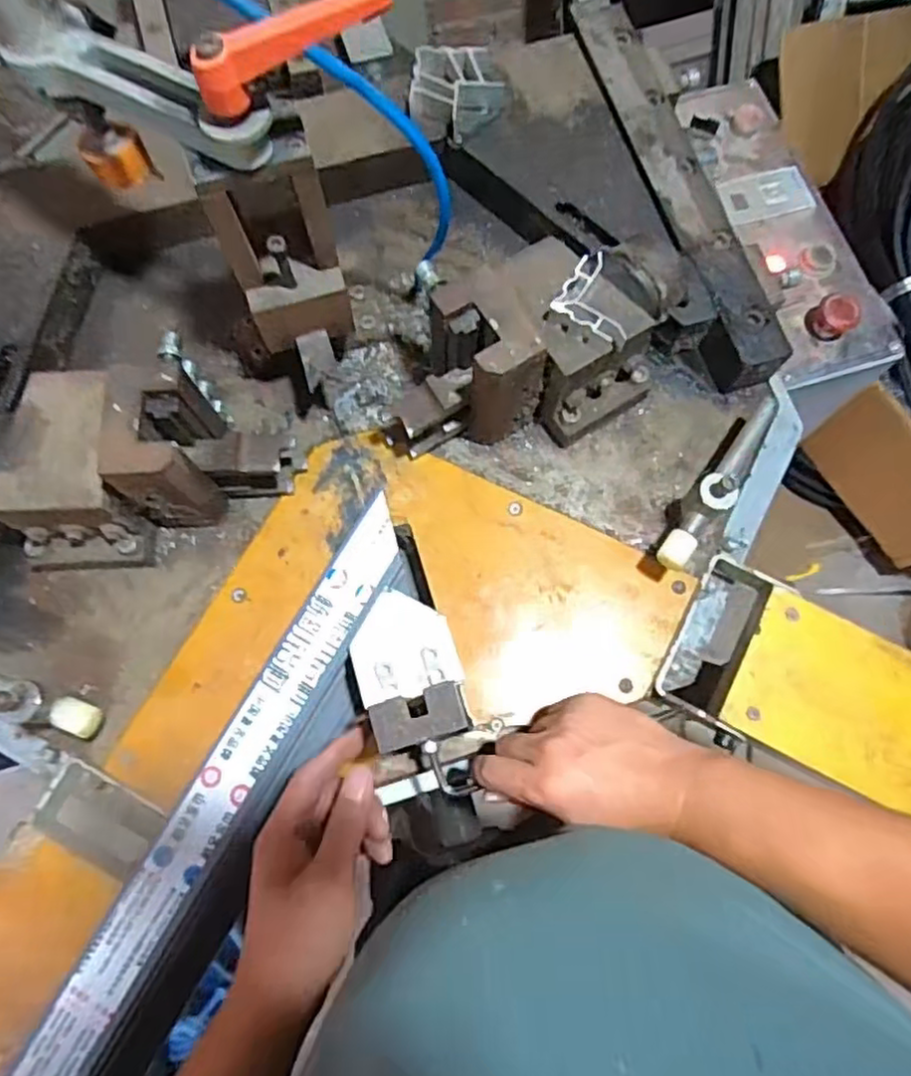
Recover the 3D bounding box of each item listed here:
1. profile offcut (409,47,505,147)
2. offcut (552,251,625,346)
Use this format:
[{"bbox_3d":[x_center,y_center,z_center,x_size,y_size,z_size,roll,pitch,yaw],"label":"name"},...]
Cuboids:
[{"bbox_3d":[0.002,-0.388,0.601,0.079,0.030,0.072,-1,75,-1],"label":"profile offcut"},{"bbox_3d":[0.106,-0.172,0.497,0.057,0.015,0.056,34,77,8],"label":"offcut"}]

